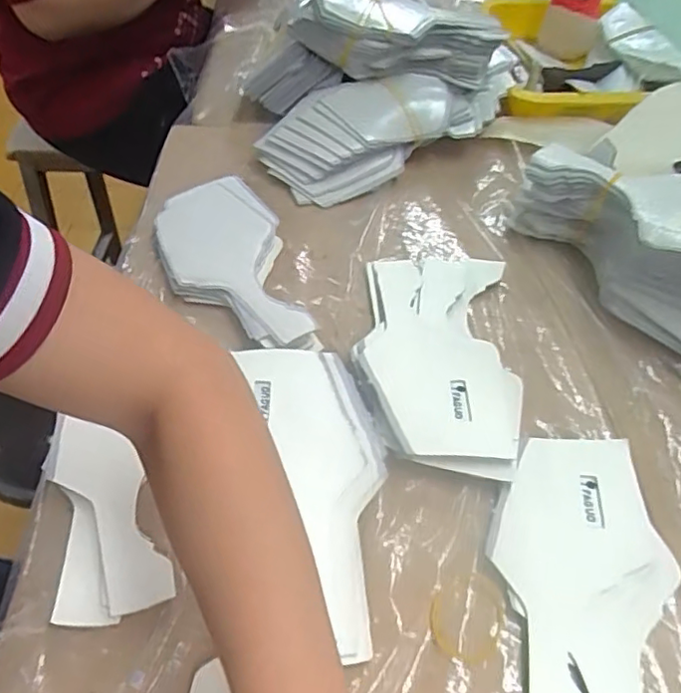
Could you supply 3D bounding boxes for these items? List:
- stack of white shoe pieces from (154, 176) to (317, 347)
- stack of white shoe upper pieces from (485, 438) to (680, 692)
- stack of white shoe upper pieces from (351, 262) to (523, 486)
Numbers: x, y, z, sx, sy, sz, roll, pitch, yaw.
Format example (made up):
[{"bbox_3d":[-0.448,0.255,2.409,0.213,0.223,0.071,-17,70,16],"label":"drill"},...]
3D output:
[{"bbox_3d":[-0.094,-0.068,0.502,0.098,0.017,0.193,-13,52,-11],"label":"stack of white shoe pieces"},{"bbox_3d":[0.139,0.141,0.342,0.100,0.008,0.201,7,51,5],"label":"stack of white shoe upper pieces"},{"bbox_3d":[0.070,0.001,0.448,0.108,0.016,0.195,4,51,3],"label":"stack of white shoe upper pieces"}]

